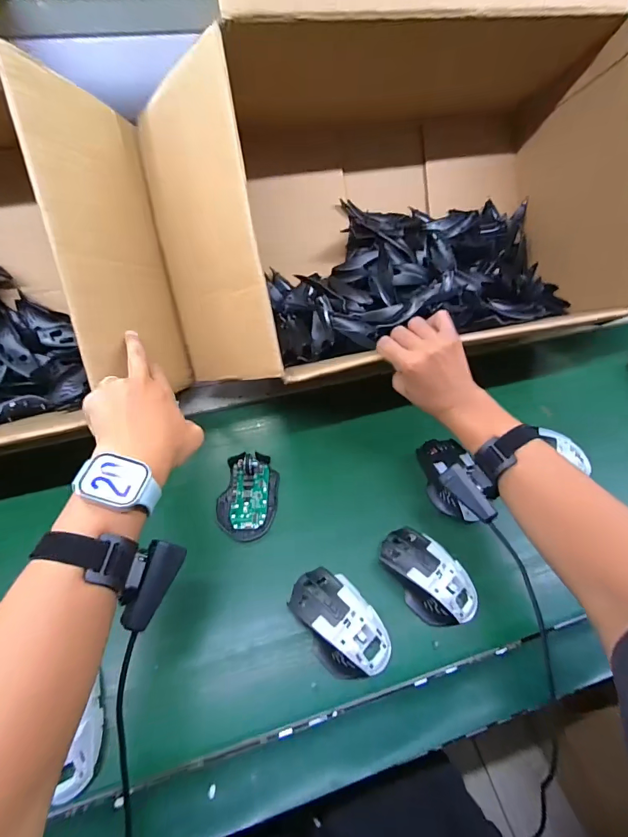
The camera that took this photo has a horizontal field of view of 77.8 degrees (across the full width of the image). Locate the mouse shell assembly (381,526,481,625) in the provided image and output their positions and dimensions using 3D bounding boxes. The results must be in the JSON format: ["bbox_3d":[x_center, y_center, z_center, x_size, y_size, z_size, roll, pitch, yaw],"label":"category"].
[{"bbox_3d":[0.127,0.174,0.436,0.068,0.032,0.114,-27,58,-19],"label":"mouse shell assembly"}]

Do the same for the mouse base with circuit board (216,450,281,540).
[{"bbox_3d":[-0.084,0.096,0.498,0.071,0.017,0.111,3,54,1],"label":"mouse base with circuit board"}]

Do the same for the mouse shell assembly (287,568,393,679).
[{"bbox_3d":[0.026,0.209,0.404,0.067,0.029,0.114,-32,60,-22],"label":"mouse shell assembly"}]

